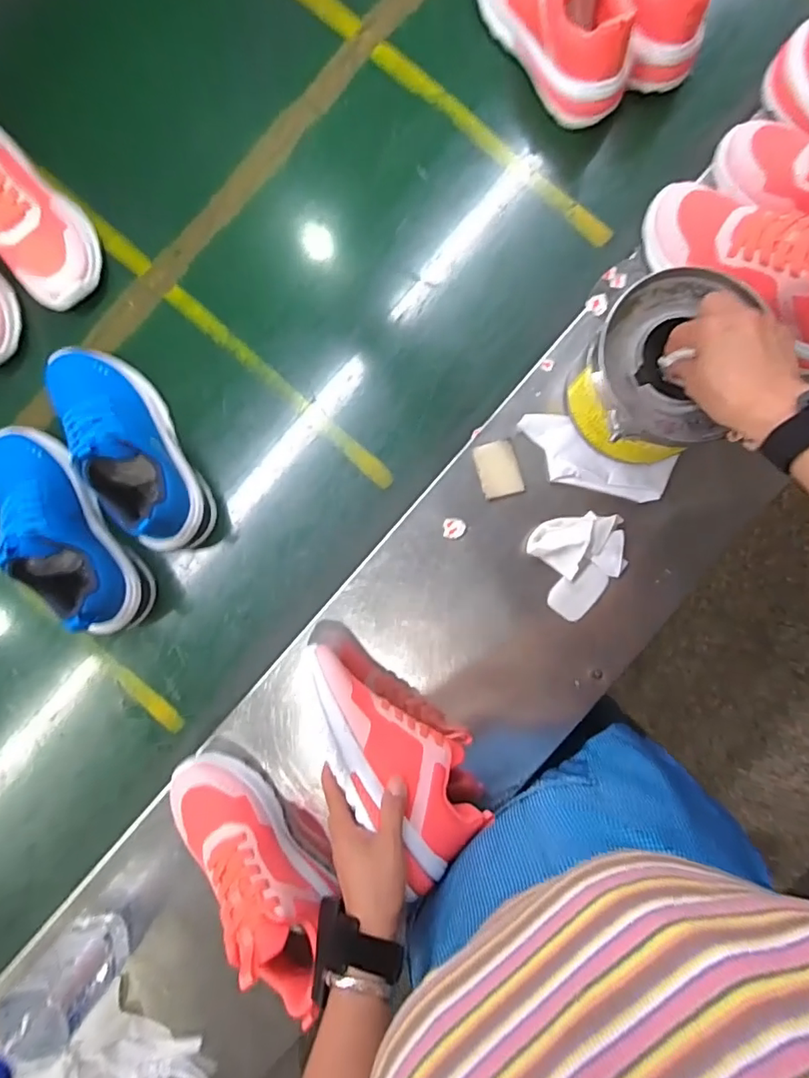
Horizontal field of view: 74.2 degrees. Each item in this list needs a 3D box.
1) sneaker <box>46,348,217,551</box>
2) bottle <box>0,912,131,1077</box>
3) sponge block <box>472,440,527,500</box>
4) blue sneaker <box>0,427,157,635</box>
[{"bbox_3d":[-0.279,-0.098,0.531,0.083,0.107,0.231,-36,89,1],"label":"sneaker"},{"bbox_3d":[-0.305,0.403,0.466,0.064,0.177,0.067,0,89,1],"label":"bottle"},{"bbox_3d":[0.096,-0.071,0.542,0.041,0.004,0.056,-16,89,1],"label":"sponge block"},{"bbox_3d":[-0.344,-0.012,0.519,0.080,0.106,0.239,-35,89,1],"label":"blue sneaker"}]

